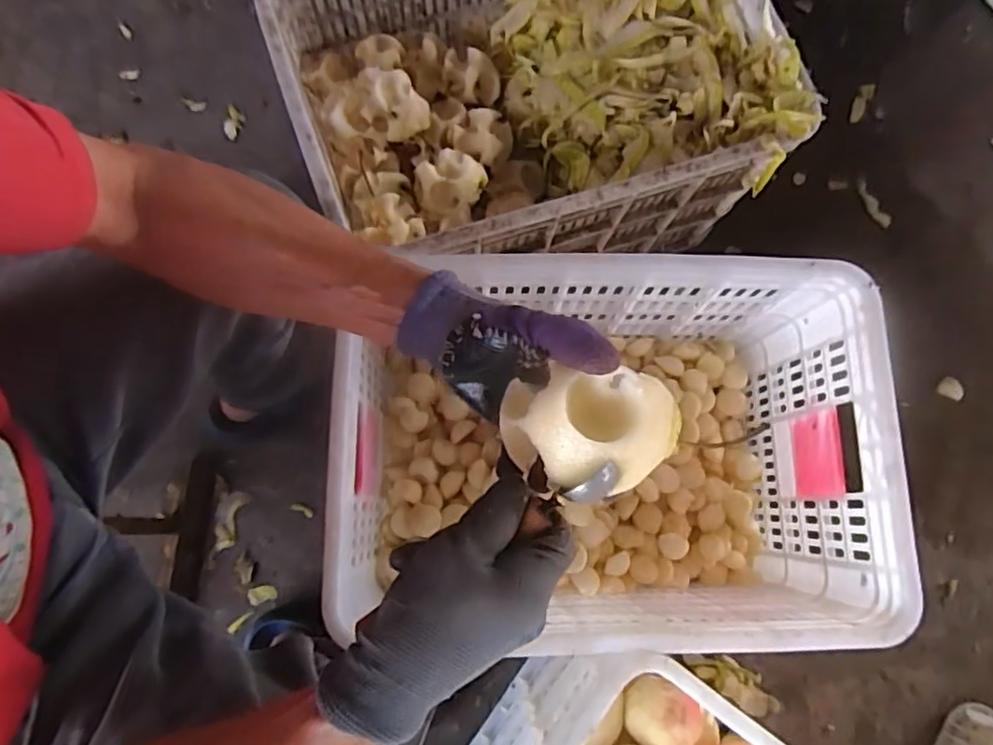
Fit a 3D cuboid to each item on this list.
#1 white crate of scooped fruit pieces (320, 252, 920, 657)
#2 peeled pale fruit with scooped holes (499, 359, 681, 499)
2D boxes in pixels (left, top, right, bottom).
[{"bbox_3d":[0.110,0.076,0.679,0.513,0.256,0.338,1,79,-1],"label":"white crate of scooped fruit pieces"},{"bbox_3d":[0.049,0.034,0.334,0.088,0.061,0.058,-3,79,-2],"label":"peeled pale fruit with scooped holes"}]

